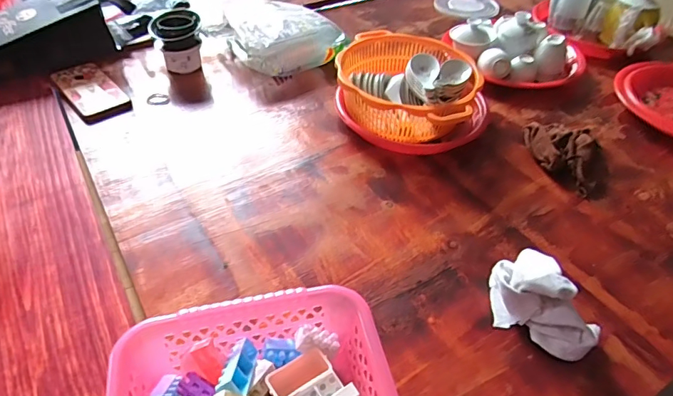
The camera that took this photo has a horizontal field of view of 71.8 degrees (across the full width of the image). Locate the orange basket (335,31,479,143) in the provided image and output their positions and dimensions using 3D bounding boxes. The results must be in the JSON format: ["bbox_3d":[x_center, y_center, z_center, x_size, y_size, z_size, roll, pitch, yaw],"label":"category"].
[{"bbox_3d":[0.109,-0.174,0.731,0.209,0.084,0.215,1,45,-1],"label":"orange basket"}]

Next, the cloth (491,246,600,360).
[{"bbox_3d":[0.208,0.102,0.476,0.078,0.063,0.119,-13,47,-14],"label":"cloth"}]

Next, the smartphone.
[{"bbox_3d":[-0.404,-0.176,0.762,0.079,0.016,0.163,-32,54,-29],"label":"smartphone"}]

